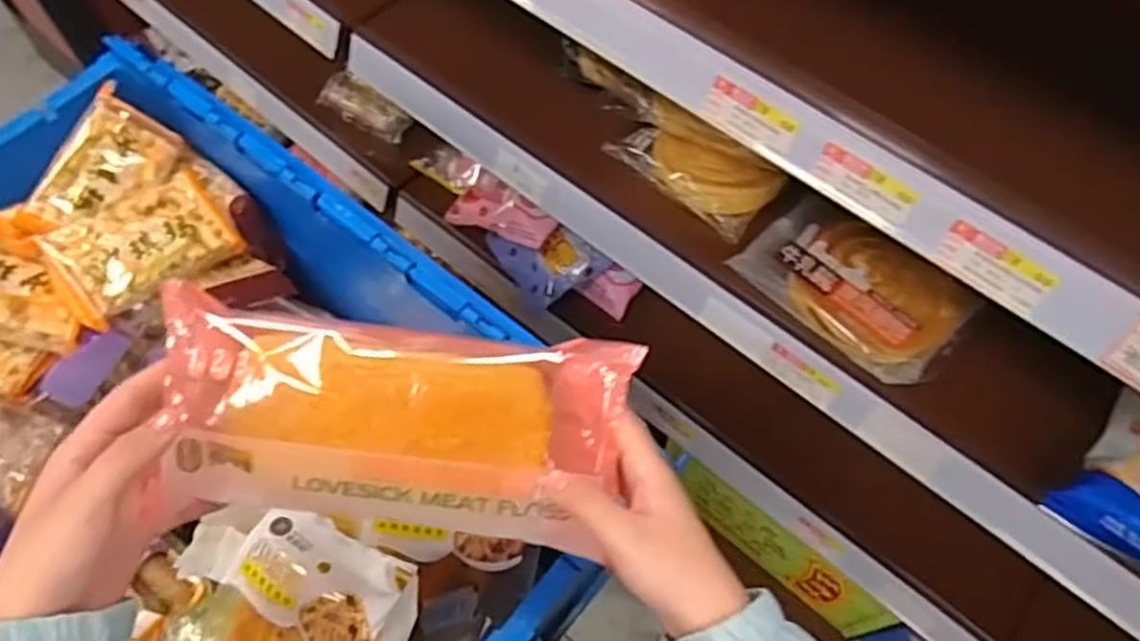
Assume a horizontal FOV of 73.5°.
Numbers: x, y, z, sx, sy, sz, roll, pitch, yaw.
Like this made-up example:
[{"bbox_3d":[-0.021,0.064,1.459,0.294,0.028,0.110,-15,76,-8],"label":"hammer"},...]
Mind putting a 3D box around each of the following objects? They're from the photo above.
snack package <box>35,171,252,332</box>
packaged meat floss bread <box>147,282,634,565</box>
[{"bbox_3d":[-0.332,-0.060,0.597,0.079,0.028,0.131,47,53,0],"label":"snack package"},{"bbox_3d":[-0.091,0.052,0.389,0.229,0.061,0.100,7,62,-2],"label":"packaged meat floss bread"}]

